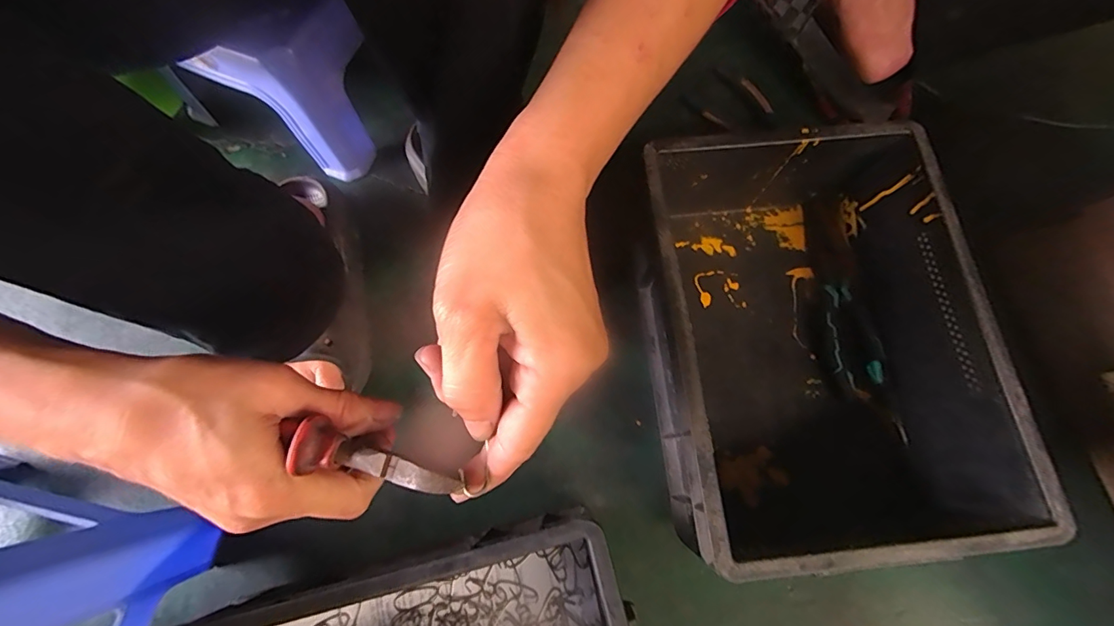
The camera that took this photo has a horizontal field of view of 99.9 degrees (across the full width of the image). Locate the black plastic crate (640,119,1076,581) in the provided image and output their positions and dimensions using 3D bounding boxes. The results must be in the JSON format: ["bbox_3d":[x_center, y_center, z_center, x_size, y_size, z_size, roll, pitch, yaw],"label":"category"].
[{"bbox_3d":[0.217,0.012,0.415,0.263,0.132,0.356,-3,75,1],"label":"black plastic crate"}]

